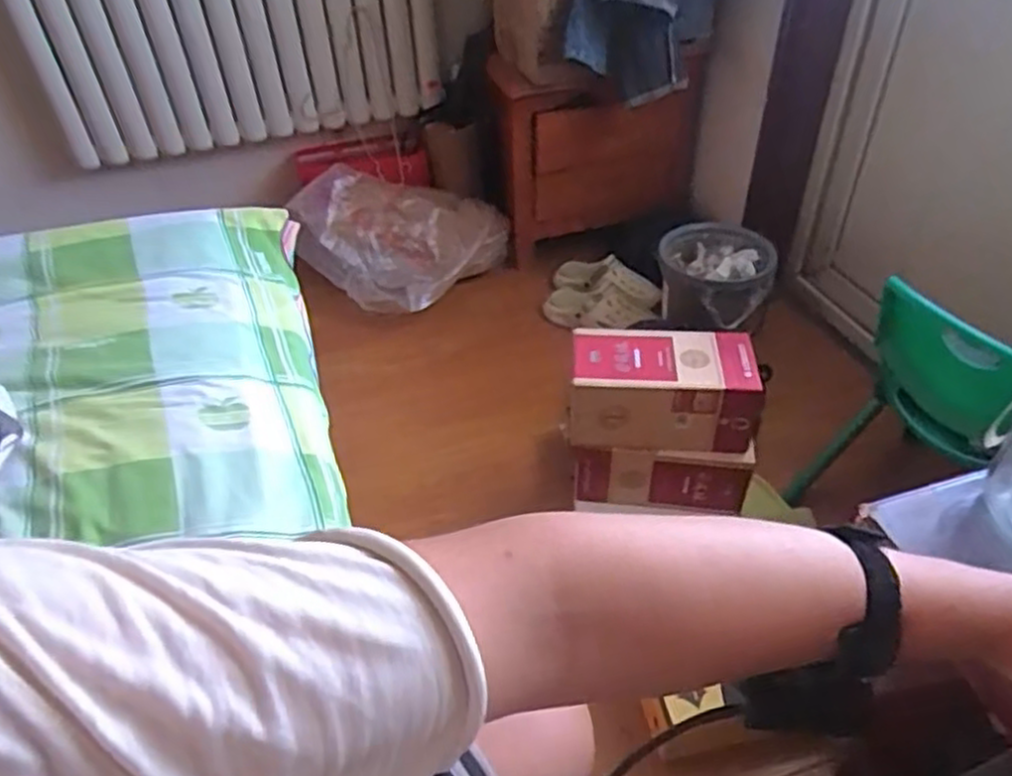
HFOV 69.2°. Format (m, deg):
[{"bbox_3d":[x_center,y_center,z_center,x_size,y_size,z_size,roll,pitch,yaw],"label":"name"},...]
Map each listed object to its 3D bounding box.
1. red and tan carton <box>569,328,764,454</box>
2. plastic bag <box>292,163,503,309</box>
[{"bbox_3d":[0.243,-0.003,1.149,0.277,0.107,0.171,3,43,5],"label":"red and tan carton"},{"bbox_3d":[-0.263,-0.380,1.868,0.525,0.225,0.321,-1,42,1],"label":"plastic bag"}]

